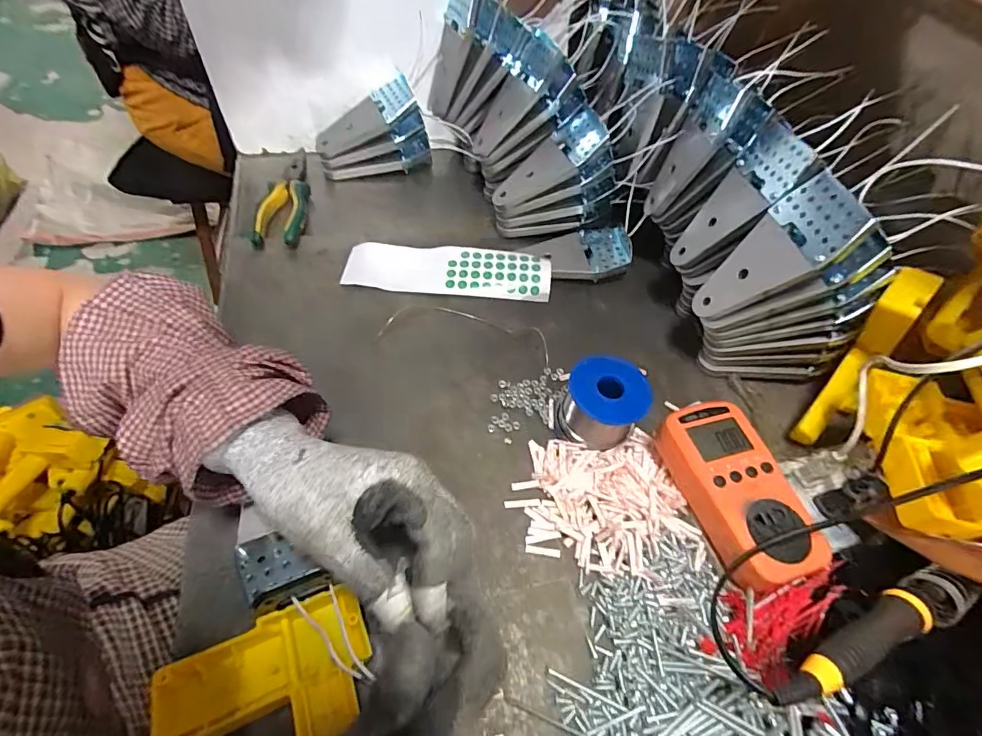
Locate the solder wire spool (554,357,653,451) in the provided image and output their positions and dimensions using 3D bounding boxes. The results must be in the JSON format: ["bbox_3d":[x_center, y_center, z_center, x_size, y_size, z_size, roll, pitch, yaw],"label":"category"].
[{"bbox_3d":[0.092,0.031,0.383,0.069,0.052,0.063,3,55,-4],"label":"solder wire spool"}]

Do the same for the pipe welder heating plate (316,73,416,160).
[{"bbox_3d":[-0.156,-0.306,0.566,0.135,0.021,0.056,-30,57,9],"label":"pipe welder heating plate"}]

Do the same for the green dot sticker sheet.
[{"bbox_3d":[-0.046,-0.104,0.500,0.217,0.025,0.061,3,55,4],"label":"green dot sticker sheet"}]

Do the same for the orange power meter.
[{"bbox_3d":[0.174,0.093,0.339,0.073,0.047,0.128,-12,57,-13],"label":"orange power meter"}]

